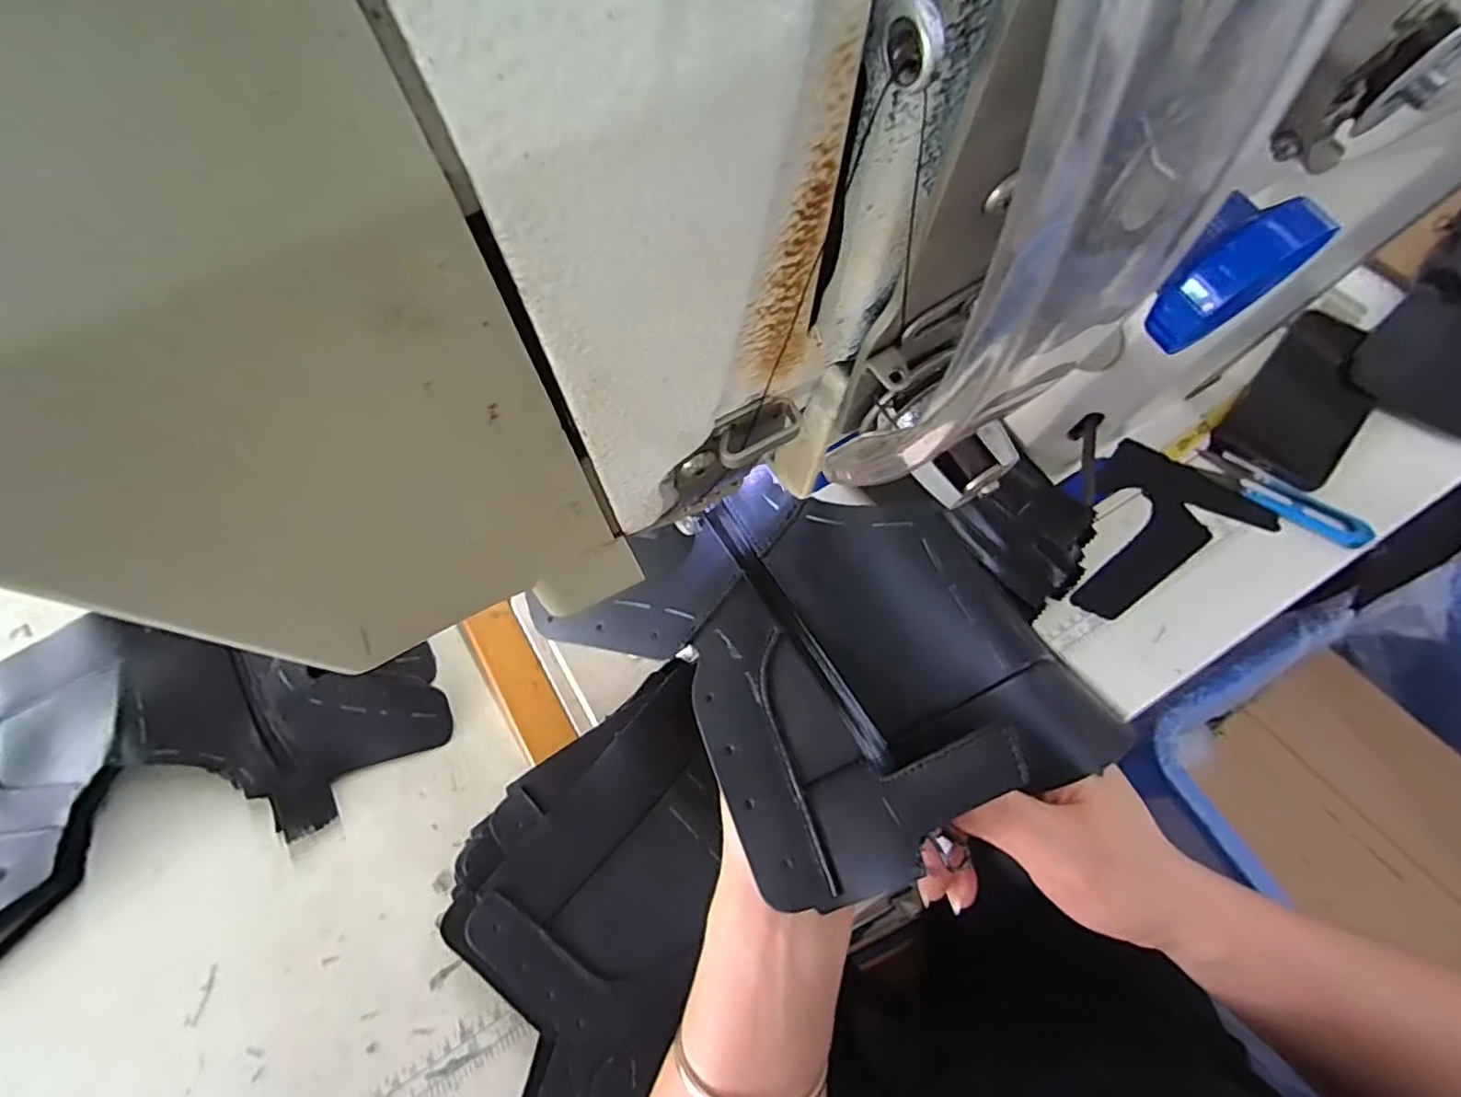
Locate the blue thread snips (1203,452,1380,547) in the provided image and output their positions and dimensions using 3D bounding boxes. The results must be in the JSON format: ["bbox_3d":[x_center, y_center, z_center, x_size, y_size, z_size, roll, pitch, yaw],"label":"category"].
[{"bbox_3d":[0.394,-0.036,0.463,0.027,0.007,0.110,-46,63,-4],"label":"blue thread snips"}]

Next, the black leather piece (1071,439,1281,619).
[{"bbox_3d":[0.311,-0.002,0.458,0.110,0.011,0.144,27,71,12],"label":"black leather piece"}]

